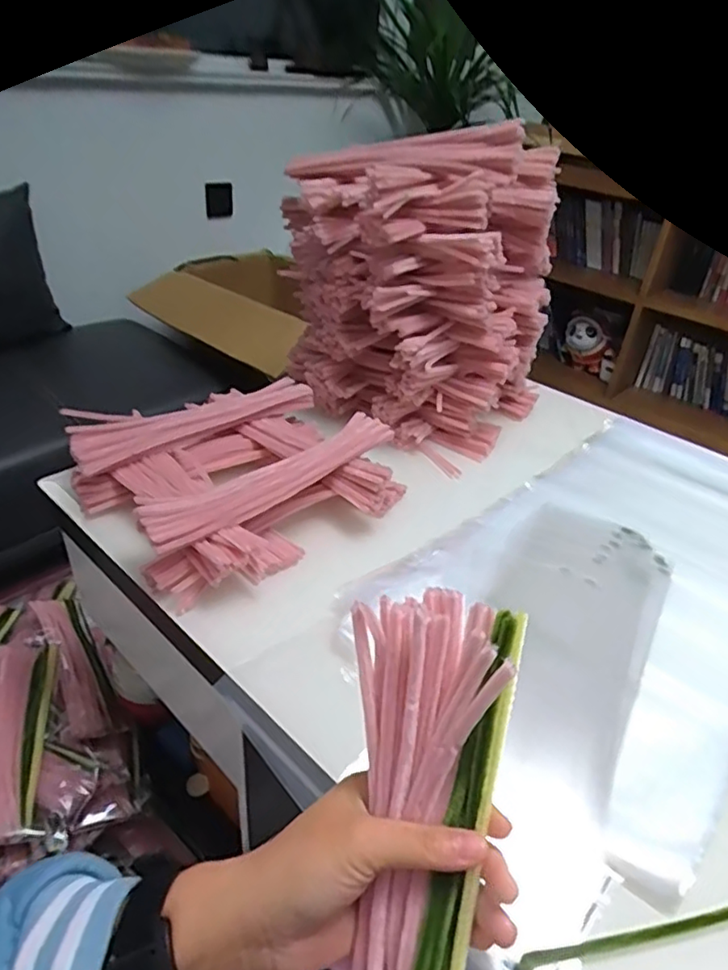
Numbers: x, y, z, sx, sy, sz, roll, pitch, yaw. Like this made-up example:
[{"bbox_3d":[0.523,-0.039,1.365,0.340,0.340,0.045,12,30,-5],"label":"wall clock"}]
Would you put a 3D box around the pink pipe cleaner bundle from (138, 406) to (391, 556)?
[{"bbox_3d":[-0.089,-0.011,0.628,0.297,0.027,0.053,-27,46,-37],"label":"pink pipe cleaner bundle"}]

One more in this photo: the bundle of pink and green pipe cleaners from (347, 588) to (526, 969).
[{"bbox_3d":[0.017,0.198,0.259,0.071,0.291,0.041,8,-8,4],"label":"bundle of pink and green pipe cleaners"}]

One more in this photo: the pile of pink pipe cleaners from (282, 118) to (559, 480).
[{"bbox_3d":[0.075,-0.273,0.832,0.300,0.353,0.256,29,41,30],"label":"pile of pink pipe cleaners"}]

